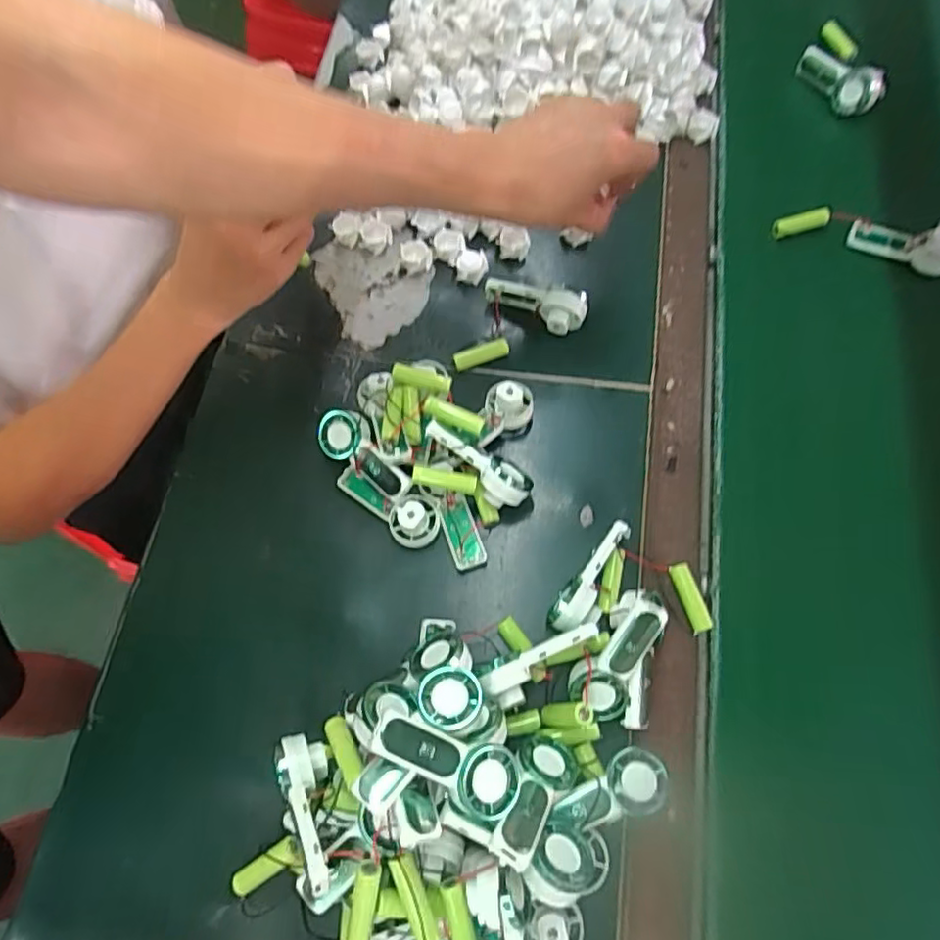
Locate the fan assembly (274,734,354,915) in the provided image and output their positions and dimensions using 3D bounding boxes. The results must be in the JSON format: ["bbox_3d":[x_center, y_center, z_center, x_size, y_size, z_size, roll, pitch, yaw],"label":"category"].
[{"bbox_3d":[-0.100,0.215,0.386,0.032,0.040,0.091,-1,39,-34],"label":"fan assembly"}]

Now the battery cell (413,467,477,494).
[{"bbox_3d":[-0.020,0.008,0.484,0.049,0.013,0.014,7,68,5],"label":"battery cell"}]

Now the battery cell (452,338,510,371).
[{"bbox_3d":[0.010,-0.104,0.557,0.052,0.017,0.016,-24,69,-7],"label":"battery cell"}]

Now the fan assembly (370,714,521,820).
[{"bbox_3d":[-0.013,0.168,0.357,0.094,0.014,0.038,31,71,-15],"label":"fan assembly"}]

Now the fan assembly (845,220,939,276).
[{"bbox_3d":[0.409,-0.215,0.585,0.094,0.031,0.035,23,71,25],"label":"fan assembly"}]

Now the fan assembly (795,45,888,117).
[{"bbox_3d":[0.398,-0.423,0.668,0.053,0.032,0.098,-37,71,-12],"label":"fan assembly"}]

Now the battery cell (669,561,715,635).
[{"bbox_3d":[0.167,0.097,0.473,0.016,0.015,0.052,-16,68,-4],"label":"battery cell"}]

